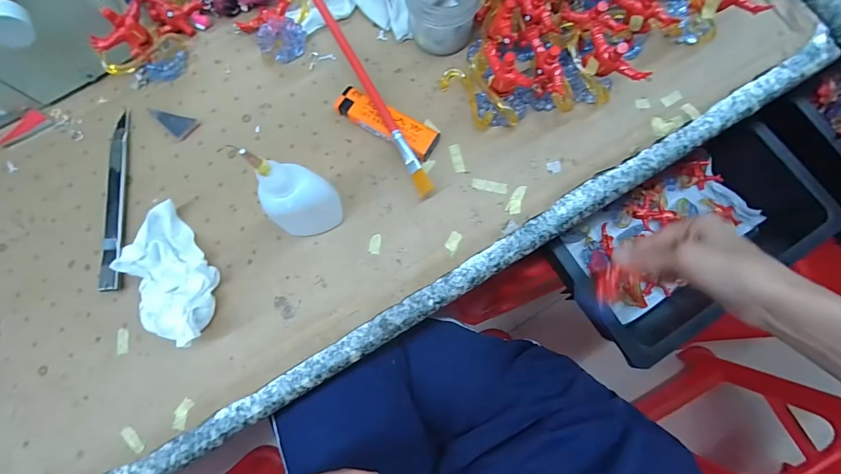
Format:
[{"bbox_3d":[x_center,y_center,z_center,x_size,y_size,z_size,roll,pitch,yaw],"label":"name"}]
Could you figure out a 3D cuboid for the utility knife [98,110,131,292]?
[{"bbox_3d":[-0.226,-0.030,0.273,0.013,0.013,0.138,-8,79,-1],"label":"utility knife"}]

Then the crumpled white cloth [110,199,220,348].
[{"bbox_3d":[-0.168,0.023,0.249,0.050,0.033,0.095,-7,79,-1],"label":"crumpled white cloth"}]

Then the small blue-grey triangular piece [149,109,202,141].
[{"bbox_3d":[-0.191,-0.093,0.289,0.036,0.005,0.020,41,82,8],"label":"small blue-grey triangular piece"}]

